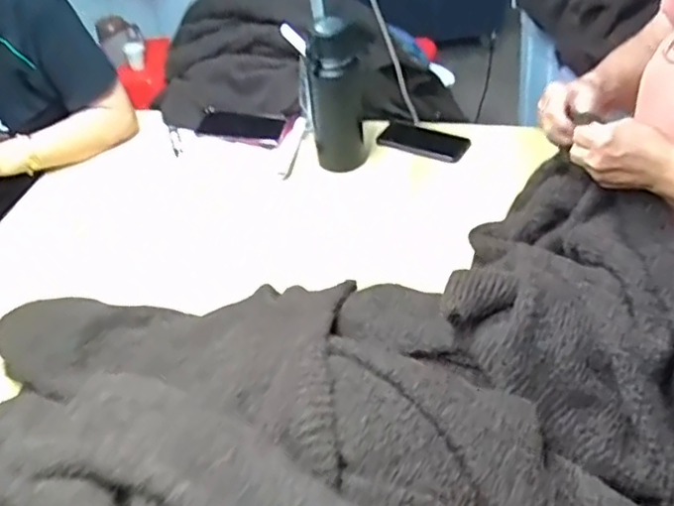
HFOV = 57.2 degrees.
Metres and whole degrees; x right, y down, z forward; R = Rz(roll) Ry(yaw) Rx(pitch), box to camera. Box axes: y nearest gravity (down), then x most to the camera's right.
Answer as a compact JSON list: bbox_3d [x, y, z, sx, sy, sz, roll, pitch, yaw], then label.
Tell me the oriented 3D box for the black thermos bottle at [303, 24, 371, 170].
[{"bbox_3d":[0.002,-0.266,1.030,0.096,0.238,0.097,-6,43,0],"label":"black thermos bottle"}]

